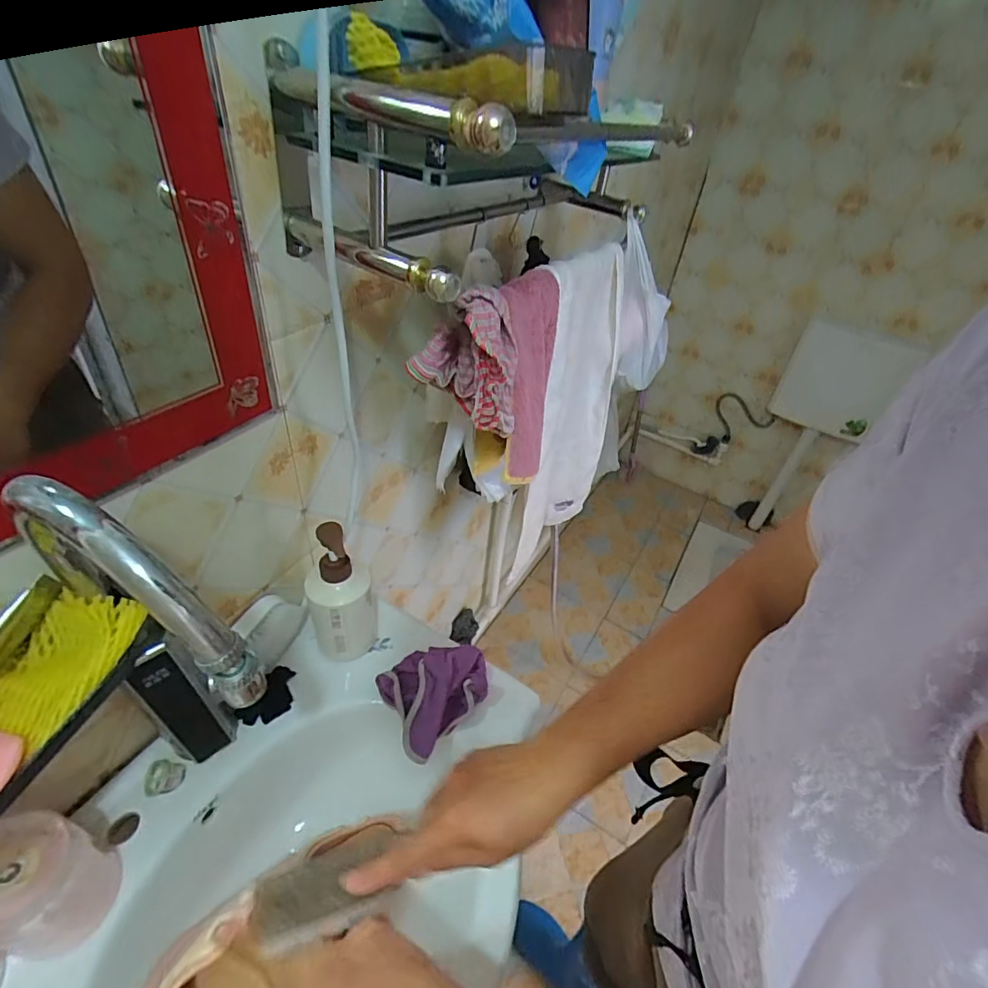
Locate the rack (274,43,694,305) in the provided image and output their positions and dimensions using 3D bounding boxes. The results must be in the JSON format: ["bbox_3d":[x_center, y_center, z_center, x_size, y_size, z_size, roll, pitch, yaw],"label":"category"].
[{"bbox_3d":[0.042,-0.365,0.568,0.215,0.132,0.545,25,43,20],"label":"rack"}]

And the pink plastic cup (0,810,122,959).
[{"bbox_3d":[-0.373,0.328,0.420,0.083,0.111,0.081,5,40,-4],"label":"pink plastic cup"}]

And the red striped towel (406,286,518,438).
[{"bbox_3d":[-0.027,-0.126,0.498,0.089,0.137,0.071,22,42,17],"label":"red striped towel"}]

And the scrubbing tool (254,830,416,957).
[{"bbox_3d":[-0.115,0.277,0.359,0.095,0.020,0.043,-13,44,-23],"label":"scrubbing tool"}]

